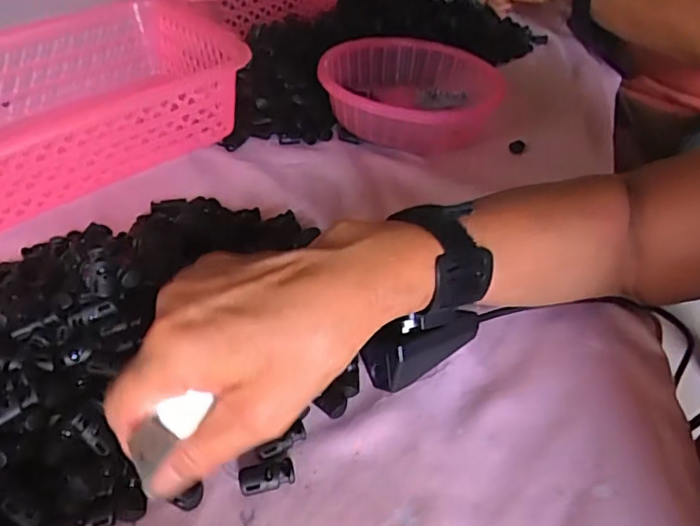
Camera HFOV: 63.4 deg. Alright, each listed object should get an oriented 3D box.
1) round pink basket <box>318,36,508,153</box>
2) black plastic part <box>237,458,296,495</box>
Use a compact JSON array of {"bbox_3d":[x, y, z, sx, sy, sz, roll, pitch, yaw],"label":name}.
[{"bbox_3d":[0.058,-0.162,0.546,0.169,0.059,0.155,1,42,-1],"label":"round pink basket"},{"bbox_3d":[-0.041,0.107,0.283,0.028,0.011,0.011,-11,44,-15],"label":"black plastic part"}]

